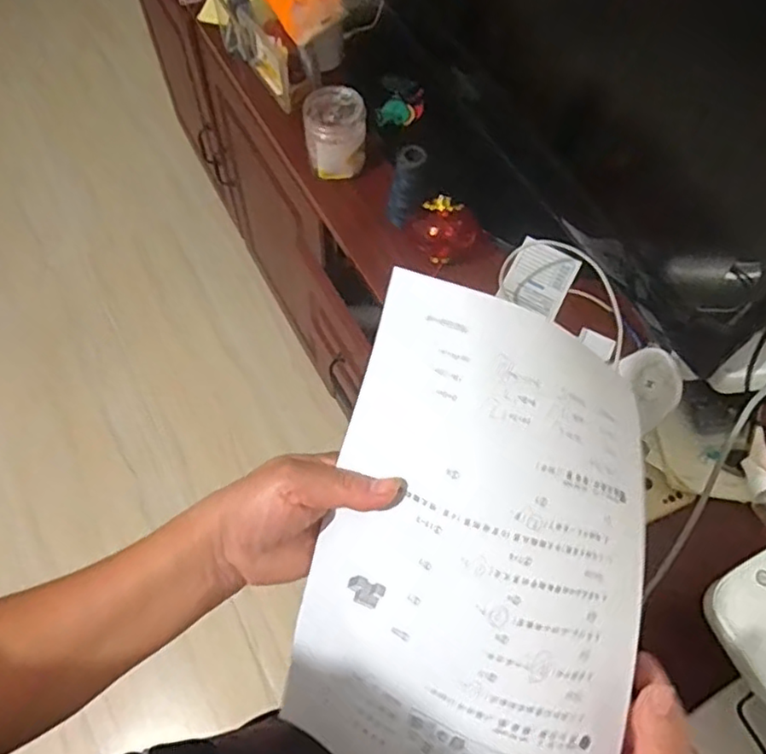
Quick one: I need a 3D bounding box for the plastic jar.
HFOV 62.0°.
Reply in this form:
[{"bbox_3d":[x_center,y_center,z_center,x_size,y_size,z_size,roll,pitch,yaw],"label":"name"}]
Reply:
[{"bbox_3d":[-0.063,-0.328,0.862,0.077,0.091,0.074,0,64,0],"label":"plastic jar"}]

